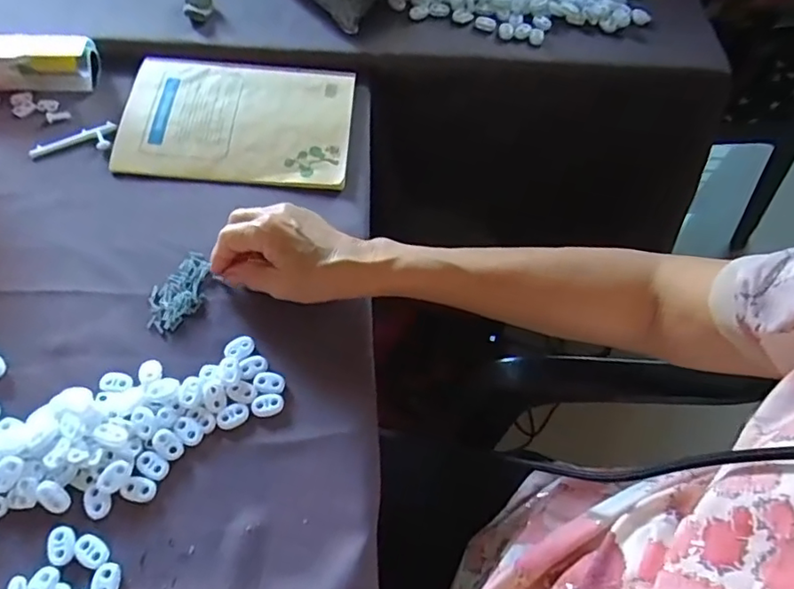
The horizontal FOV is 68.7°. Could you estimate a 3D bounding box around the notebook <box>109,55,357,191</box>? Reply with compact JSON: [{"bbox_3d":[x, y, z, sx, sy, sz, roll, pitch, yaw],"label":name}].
[{"bbox_3d":[-0.148,-0.169,0.549,0.205,0.015,0.146,4,60,-1],"label":"notebook"}]

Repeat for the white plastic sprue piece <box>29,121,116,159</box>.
[{"bbox_3d":[-0.292,-0.136,0.525,0.076,0.007,0.026,-22,63,-15],"label":"white plastic sprue piece"}]

